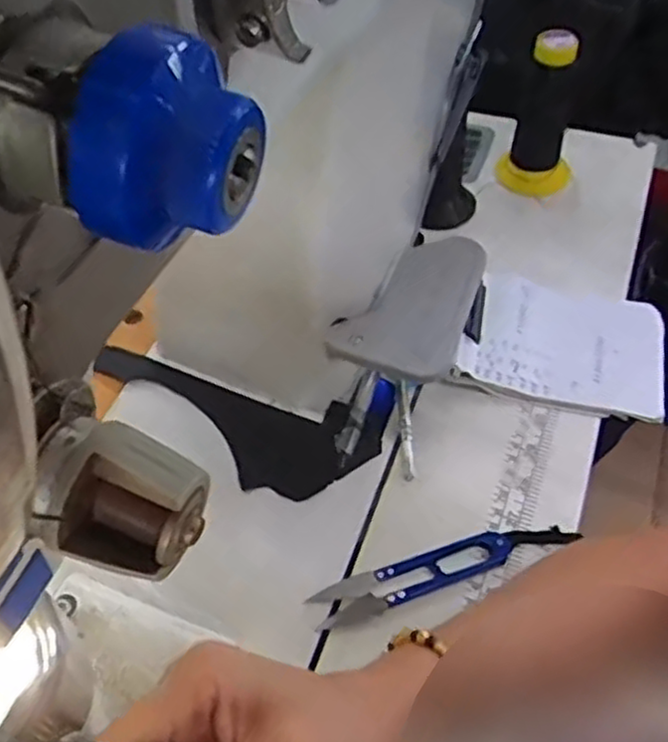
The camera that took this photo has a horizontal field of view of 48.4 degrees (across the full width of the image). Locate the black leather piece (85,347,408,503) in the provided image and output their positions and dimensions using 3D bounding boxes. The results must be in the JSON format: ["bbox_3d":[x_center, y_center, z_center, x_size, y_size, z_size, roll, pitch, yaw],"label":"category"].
[{"bbox_3d":[-0.065,0.032,0.476,0.198,0.009,0.083,6,52,8],"label":"black leather piece"}]

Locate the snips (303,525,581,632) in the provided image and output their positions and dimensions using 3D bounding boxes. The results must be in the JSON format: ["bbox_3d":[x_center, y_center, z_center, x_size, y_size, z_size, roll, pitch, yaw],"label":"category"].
[{"bbox_3d":[0.065,0.114,0.432,0.155,0.013,0.024,-16,52,-10],"label":"snips"}]

